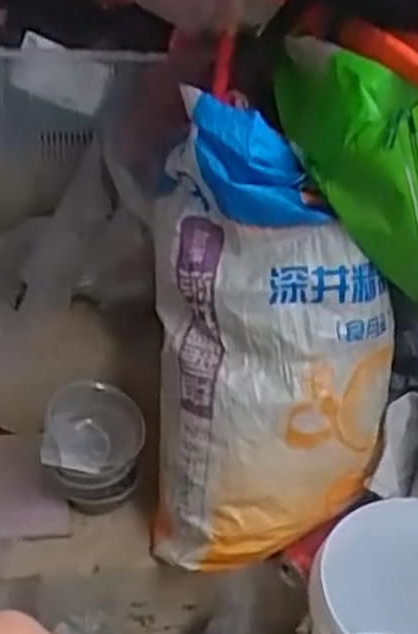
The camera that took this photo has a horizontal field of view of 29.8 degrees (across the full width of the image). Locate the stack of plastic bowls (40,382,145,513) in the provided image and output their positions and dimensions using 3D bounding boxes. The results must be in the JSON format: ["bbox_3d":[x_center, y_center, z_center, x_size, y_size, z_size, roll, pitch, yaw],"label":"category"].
[{"bbox_3d":[-0.151,0.178,1.025,0.122,0.139,0.112,3,35,-7],"label":"stack of plastic bowls"}]

